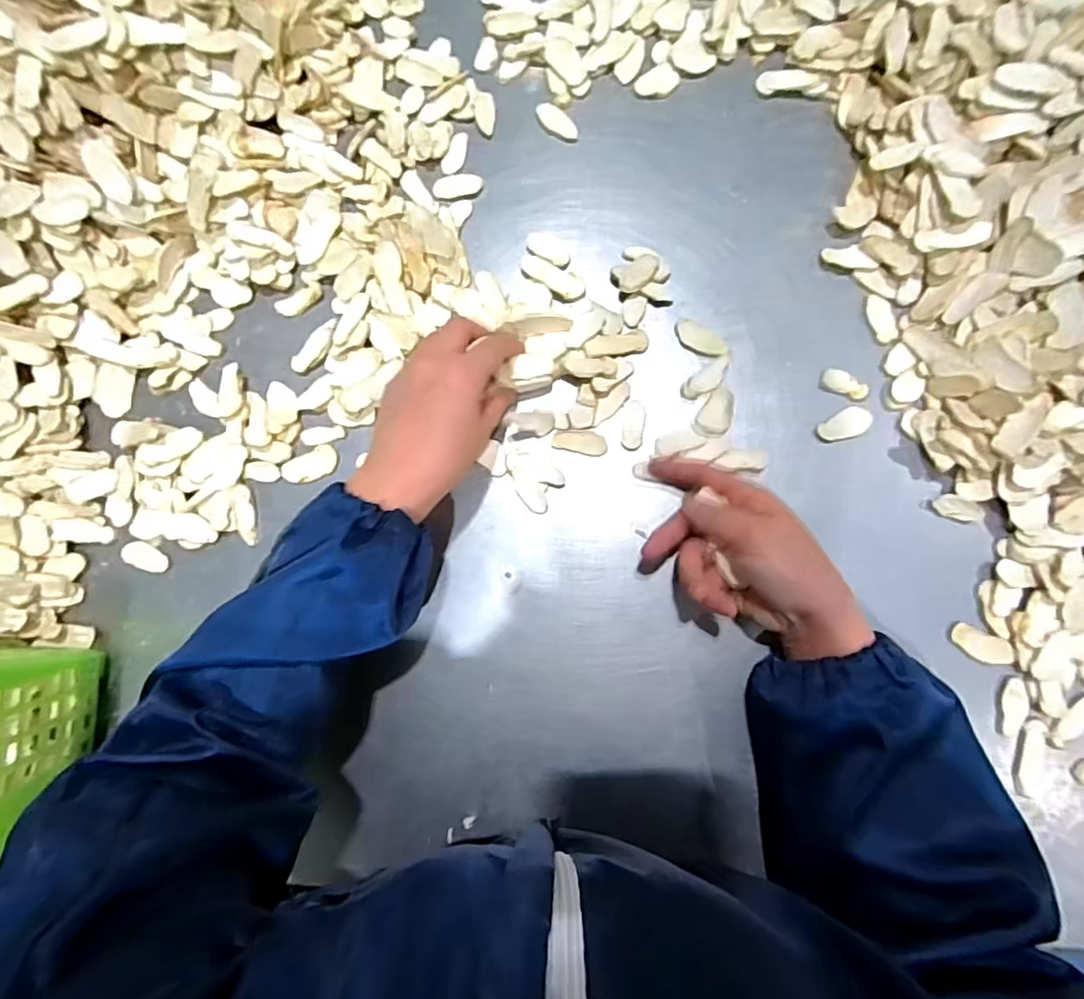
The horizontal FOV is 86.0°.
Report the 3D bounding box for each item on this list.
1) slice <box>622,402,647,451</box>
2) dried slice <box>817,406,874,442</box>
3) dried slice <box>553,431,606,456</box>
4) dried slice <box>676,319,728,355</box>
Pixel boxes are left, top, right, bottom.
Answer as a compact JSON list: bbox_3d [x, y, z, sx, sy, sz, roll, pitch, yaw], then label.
[{"bbox_3d":[0.067,-0.054,0.422,0.016,0.004,0.034,4,83,5],"label":"slice"},{"bbox_3d":[0.218,-0.054,0.419,0.037,0.005,0.021,-18,82,2],"label":"dried slice"},{"bbox_3d":[0.027,-0.042,0.423,0.039,0.004,0.016,11,84,6],"label":"dried slice"},{"bbox_3d":[0.118,-0.119,0.430,0.041,0.004,0.020,36,87,8],"label":"dried slice"}]

